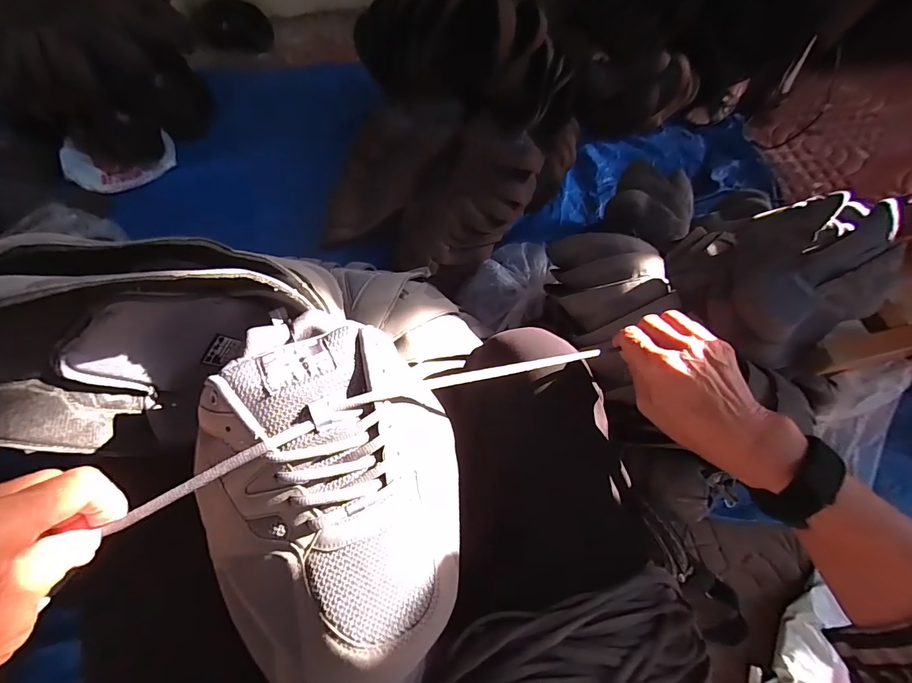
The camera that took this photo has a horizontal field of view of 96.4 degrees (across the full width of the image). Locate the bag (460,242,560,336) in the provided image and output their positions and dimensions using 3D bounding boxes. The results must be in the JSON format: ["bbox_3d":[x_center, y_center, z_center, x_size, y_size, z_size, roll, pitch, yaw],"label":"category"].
[{"bbox_3d":[0.120,-0.127,0.881,0.167,0.072,0.220,28,64,14],"label":"bag"}]

